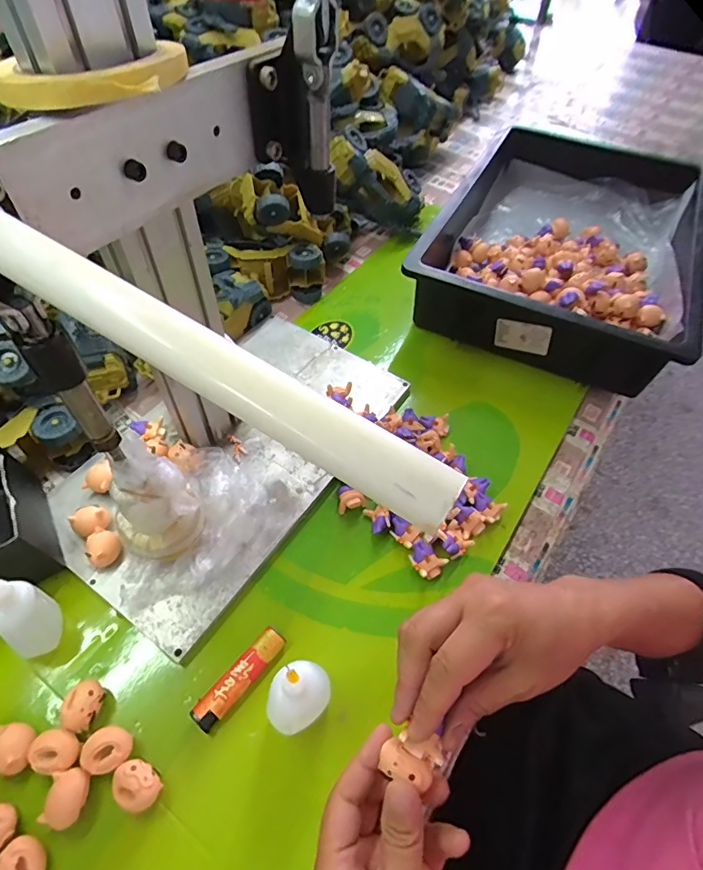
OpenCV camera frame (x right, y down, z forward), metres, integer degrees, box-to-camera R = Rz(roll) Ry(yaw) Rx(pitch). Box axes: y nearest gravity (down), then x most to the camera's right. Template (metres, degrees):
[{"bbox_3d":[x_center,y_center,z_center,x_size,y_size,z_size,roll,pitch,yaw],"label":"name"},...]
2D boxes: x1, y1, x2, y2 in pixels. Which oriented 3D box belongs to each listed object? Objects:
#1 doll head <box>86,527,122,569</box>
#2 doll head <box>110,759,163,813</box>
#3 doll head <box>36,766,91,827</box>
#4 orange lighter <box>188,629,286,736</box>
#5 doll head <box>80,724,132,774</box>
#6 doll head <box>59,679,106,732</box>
[{"bbox_3d":[-0.211,0.097,0.407,0.027,0.023,0.028,28,58,17],"label":"doll head"},{"bbox_3d":[-0.140,0.231,0.315,0.031,0.024,0.024,29,58,17],"label":"doll head"},{"bbox_3d":[-0.184,0.235,0.311,0.022,0.019,0.030,7,54,2],"label":"doll head"},{"bbox_3d":[-0.083,0.182,0.362,0.020,0.010,0.080,35,60,21],"label":"orange lighter"},{"bbox_3d":[-0.166,0.215,0.327,0.030,0.020,0.027,14,55,8],"label":"doll head"},{"bbox_3d":[-0.191,0.194,0.344,0.022,0.022,0.031,16,55,9],"label":"doll head"}]

